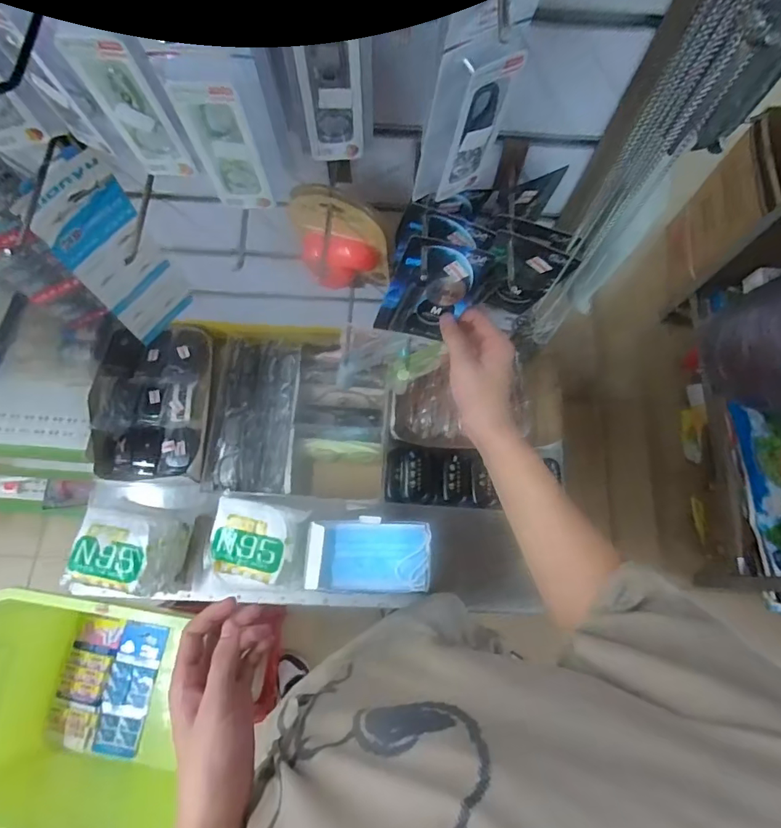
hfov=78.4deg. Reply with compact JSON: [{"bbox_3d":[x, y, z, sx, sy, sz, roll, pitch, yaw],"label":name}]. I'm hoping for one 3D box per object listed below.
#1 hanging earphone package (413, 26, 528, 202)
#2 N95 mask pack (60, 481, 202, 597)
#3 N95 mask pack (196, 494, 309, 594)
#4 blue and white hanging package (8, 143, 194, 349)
[{"bbox_3d":[0.048,-0.194,0.322,0.050,0.112,0.026,-28,80,-15],"label":"hanging earphone package"},{"bbox_3d":[-0.389,0.179,0.713,0.154,0.090,0.163,2,73,0],"label":"N95 mask pack"},{"bbox_3d":[-0.209,0.203,0.742,0.158,0.067,0.142,5,73,1],"label":"N95 mask pack"},{"bbox_3d":[-0.324,-0.184,0.568,0.026,0.275,0.100,39,76,10],"label":"blue and white hanging package"}]

